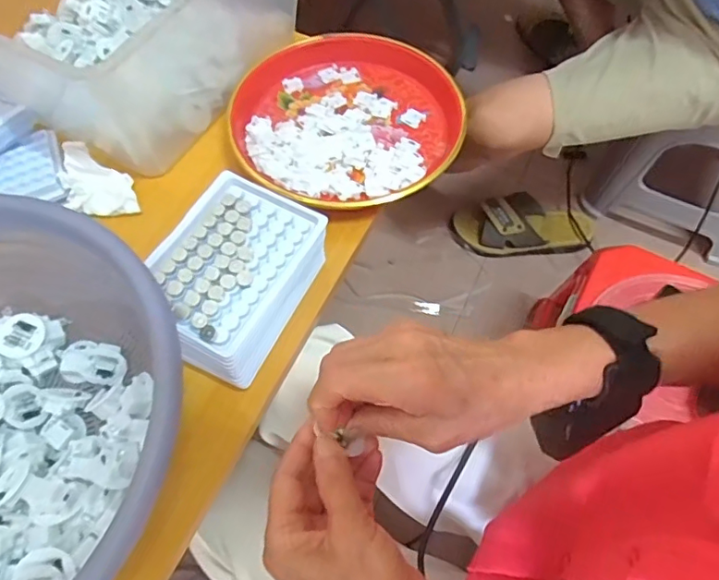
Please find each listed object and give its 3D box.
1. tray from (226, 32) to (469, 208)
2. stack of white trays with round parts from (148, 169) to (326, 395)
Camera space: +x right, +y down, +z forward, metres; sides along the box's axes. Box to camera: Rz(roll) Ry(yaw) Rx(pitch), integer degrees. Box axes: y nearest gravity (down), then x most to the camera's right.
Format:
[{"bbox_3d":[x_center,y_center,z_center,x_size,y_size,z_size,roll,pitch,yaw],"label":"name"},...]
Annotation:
[{"bbox_3d":[-0.015,-0.166,0.523,0.211,0.027,0.210,0,62,0],"label":"tray"},{"bbox_3d":[-0.094,-0.005,0.416,0.107,0.063,0.141,24,65,12],"label":"stack of white trays with round parts"}]

